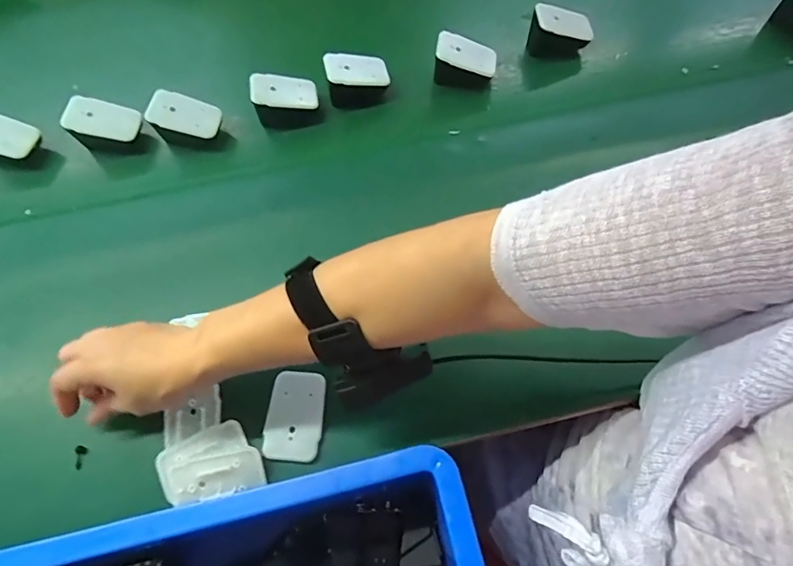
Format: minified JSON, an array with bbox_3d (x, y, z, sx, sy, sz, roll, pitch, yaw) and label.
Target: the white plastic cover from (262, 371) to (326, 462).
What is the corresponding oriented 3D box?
[{"bbox_3d":[-0.083,0.108,0.383,0.045,0.004,0.070,3,65,3],"label":"white plastic cover"}]

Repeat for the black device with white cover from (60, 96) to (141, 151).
[{"bbox_3d":[-0.308,-0.166,0.499,0.064,0.056,0.047,1,65,2],"label":"black device with white cover"}]

